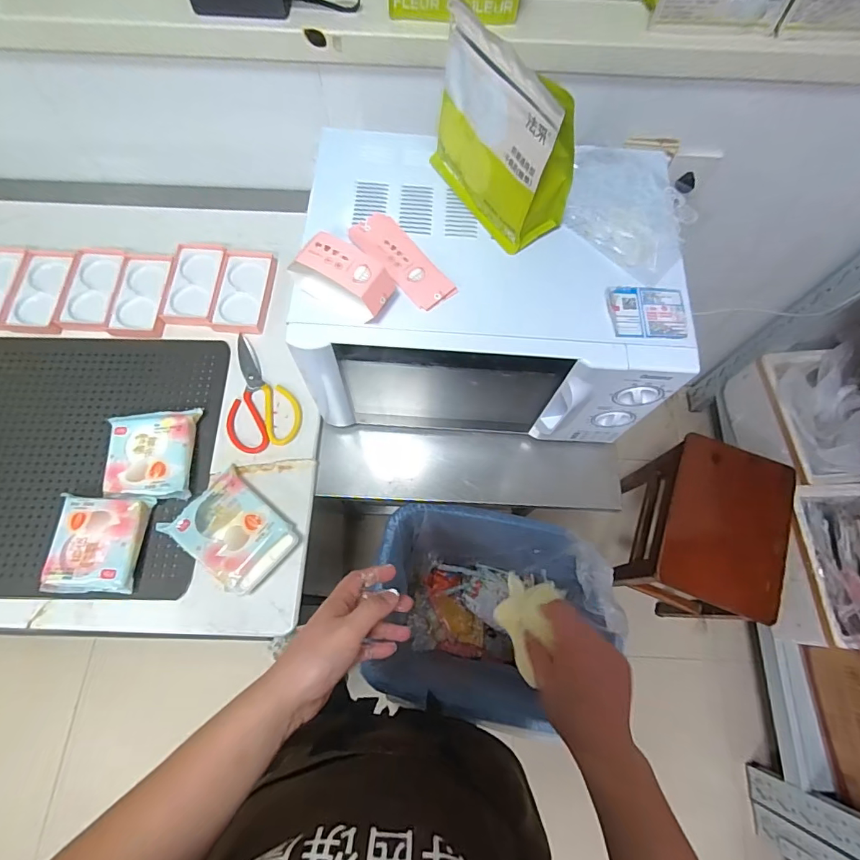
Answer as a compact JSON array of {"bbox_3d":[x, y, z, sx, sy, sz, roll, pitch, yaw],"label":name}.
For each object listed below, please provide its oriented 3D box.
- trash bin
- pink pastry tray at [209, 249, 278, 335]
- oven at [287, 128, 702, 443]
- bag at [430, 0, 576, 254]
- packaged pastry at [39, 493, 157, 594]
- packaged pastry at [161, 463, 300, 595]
[{"bbox_3d":[0.131,0.426,1.148,0.485,0.540,0.351,11,70,3],"label":"trash bin"},{"bbox_3d":[-0.313,-0.234,0.781,0.089,0.021,0.154,5,70,1],"label":"pink pastry tray"},{"bbox_3d":[0.076,-0.178,0.645,0.448,0.233,0.307,7,70,1],"label":"oven"},{"bbox_3d":[0.067,-0.309,0.490,0.065,0.159,0.177,-39,76,-14],"label":"bag"},{"bbox_3d":[-0.440,0.147,0.613,0.111,0.034,0.125,5,70,1],"label":"packaged pastry"},{"bbox_3d":[-0.266,0.138,0.634,0.142,0.035,0.112,39,74,12],"label":"packaged pastry"}]

